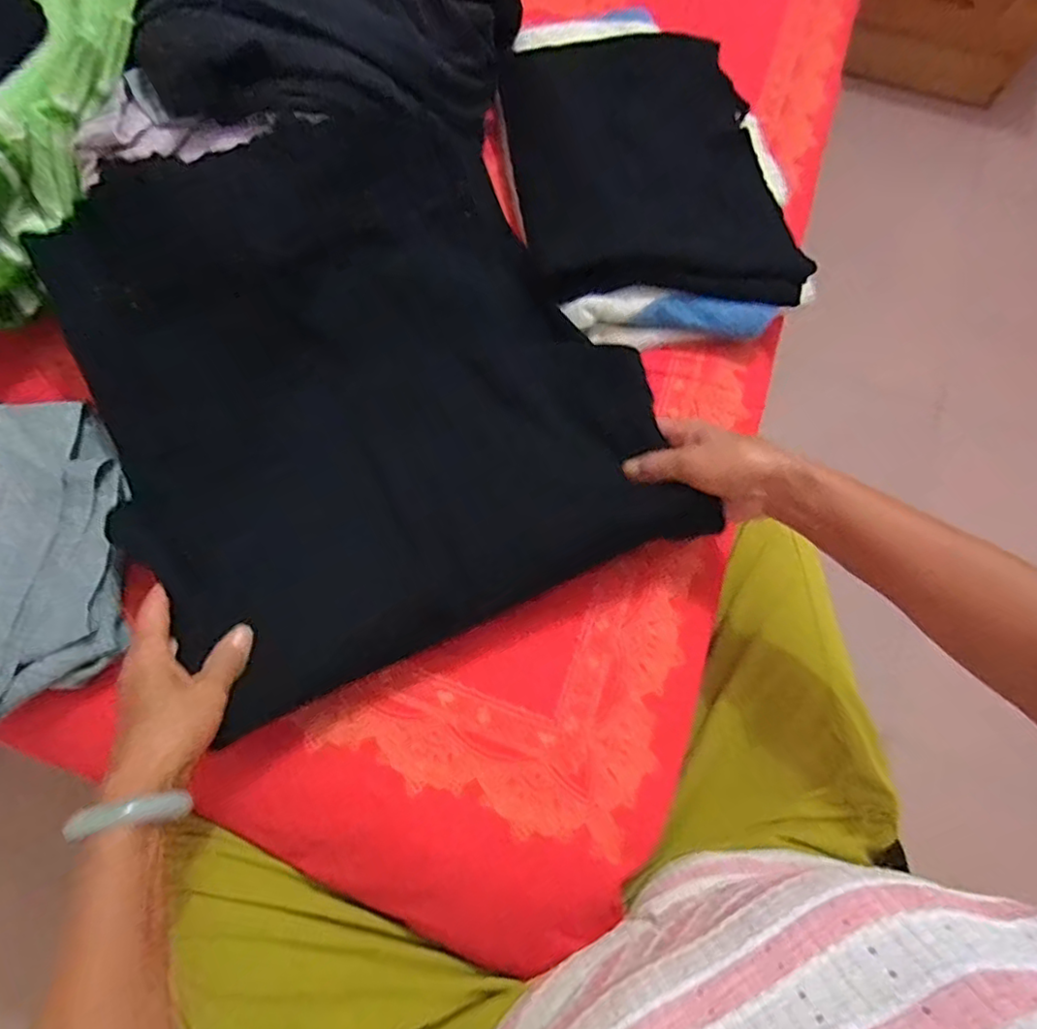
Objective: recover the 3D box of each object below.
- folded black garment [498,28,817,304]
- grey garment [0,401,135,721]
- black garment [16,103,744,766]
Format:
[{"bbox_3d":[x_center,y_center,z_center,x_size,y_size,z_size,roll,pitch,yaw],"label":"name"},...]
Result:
[{"bbox_3d":[0.135,-0.367,0.618,0.269,0.064,0.342,-6,70,-2],"label":"folded black garment"},{"bbox_3d":[-0.402,0.028,0.460,0.168,0.030,0.258,-12,70,-4],"label":"grey garment"},{"bbox_3d":[-0.122,-0.122,0.493,0.426,0.116,0.433,-25,72,-9],"label":"black garment"}]

